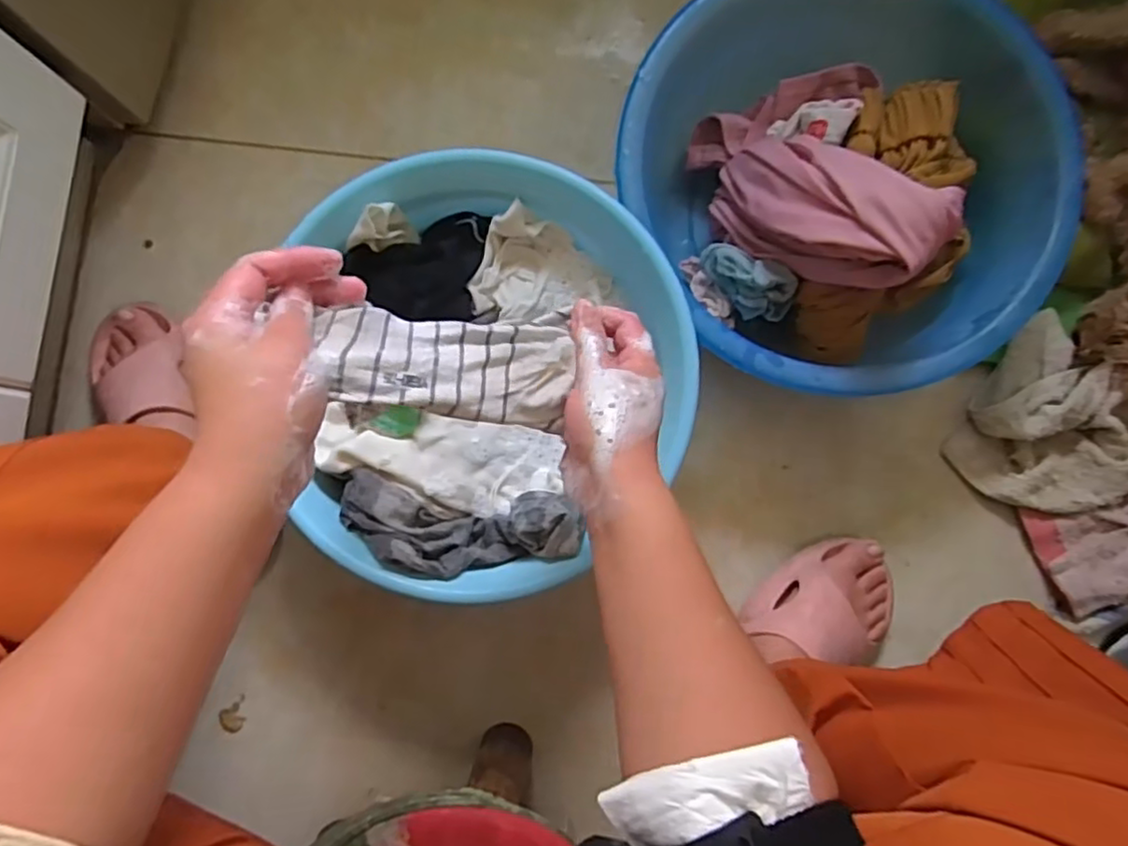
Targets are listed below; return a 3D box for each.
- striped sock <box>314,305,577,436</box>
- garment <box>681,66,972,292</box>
[{"bbox_3d":[-0.059,-0.031,0.358,0.130,0.021,0.061,4,83,-25],"label":"striped sock"},{"bbox_3d":[0.217,-0.197,0.544,0.160,0.085,0.251,-16,49,-4],"label":"garment"}]

